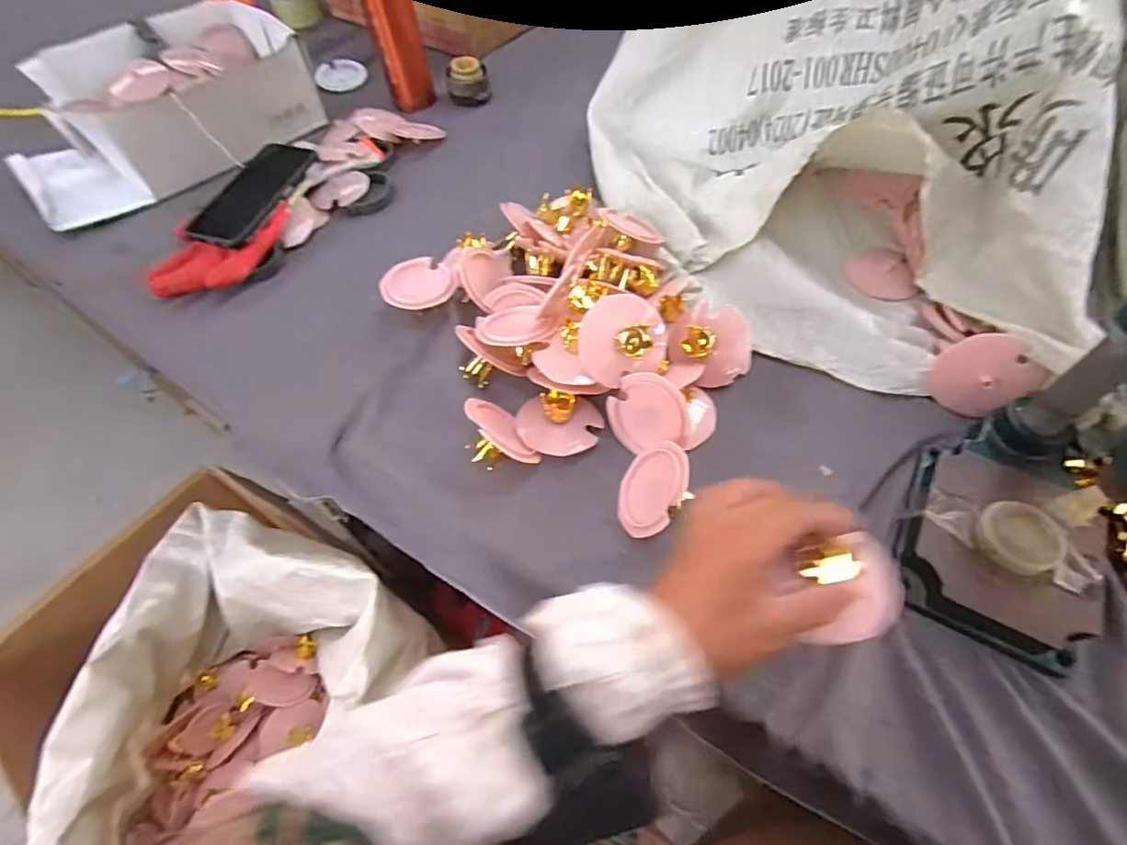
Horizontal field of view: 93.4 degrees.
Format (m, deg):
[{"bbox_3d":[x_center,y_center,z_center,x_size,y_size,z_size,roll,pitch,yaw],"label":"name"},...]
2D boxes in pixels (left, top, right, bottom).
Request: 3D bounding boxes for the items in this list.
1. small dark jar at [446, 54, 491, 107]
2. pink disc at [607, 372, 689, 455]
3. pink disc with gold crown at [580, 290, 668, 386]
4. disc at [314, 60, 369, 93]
[{"bbox_3d":[-0.146,-0.522,0.814,0.061,0.054,0.061,-2,57,3],"label":"small dark jar"},{"bbox_3d":[0.068,-0.009,0.445,0.014,0.072,0.065,-26,98,-48],"label":"pink disc"},{"bbox_3d":[0.054,-0.067,0.437,0.080,0.030,0.074,-3,99,-20],"label":"pink disc with gold crown"},{"bbox_3d":[-0.373,-0.584,0.890,0.080,0.008,0.075,-13,69,-15],"label":"disc"}]

